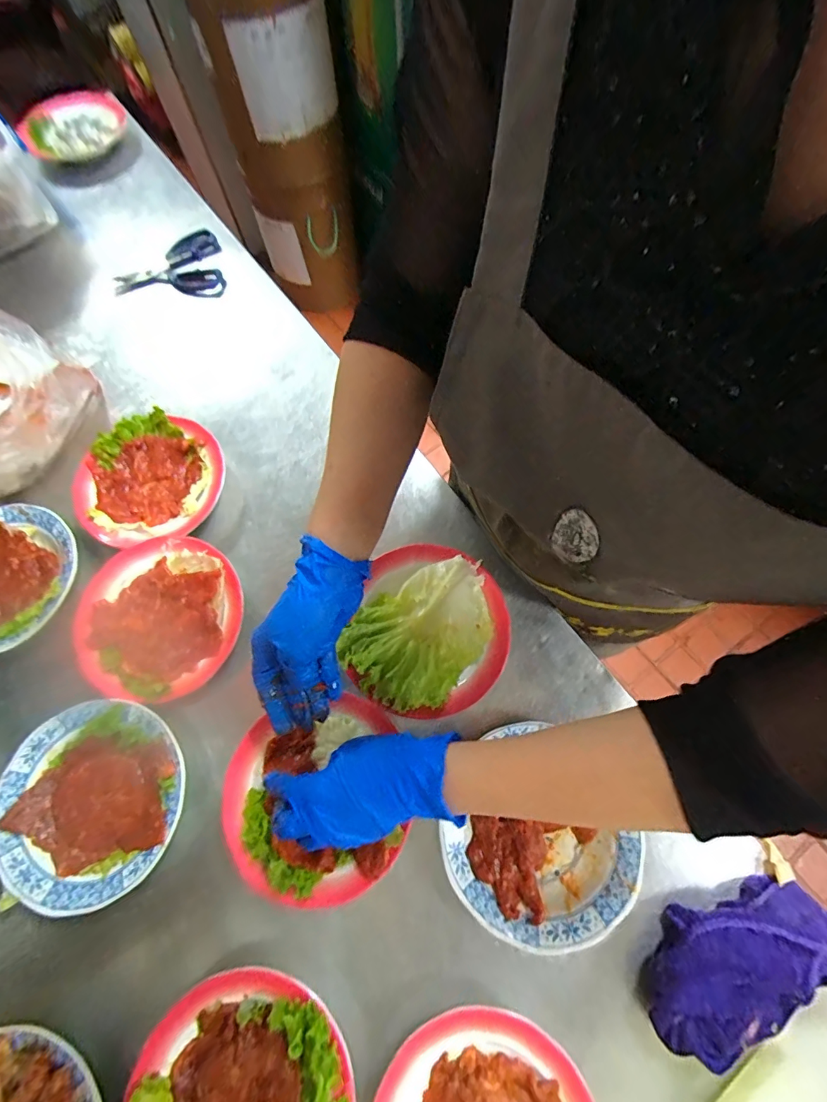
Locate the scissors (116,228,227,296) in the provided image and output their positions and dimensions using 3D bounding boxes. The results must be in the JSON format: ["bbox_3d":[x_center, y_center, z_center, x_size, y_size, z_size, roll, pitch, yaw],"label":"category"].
[{"bbox_3d":[-0.342,-0.409,0.671,0.112,0.017,0.156,37,74,10],"label":"scissors"}]

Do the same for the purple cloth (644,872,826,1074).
[{"bbox_3d":[0.271,0.324,0.357,0.186,0.041,0.090,-17,69,-7],"label":"purple cloth"}]

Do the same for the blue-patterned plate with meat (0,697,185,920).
[{"bbox_3d":[-0.294,0.228,0.418,0.161,0.019,0.166,1,68,-1],"label":"blue-patterned plate with meat"}]

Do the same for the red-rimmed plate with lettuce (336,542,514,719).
[{"bbox_3d":[0.017,0.078,0.456,0.151,0.034,0.165,1,68,-1],"label":"red-rimmed plate with lettuce"}]

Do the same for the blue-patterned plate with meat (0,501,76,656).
[{"bbox_3d":[-0.449,0.029,0.490,0.153,0.023,0.166,1,68,-1],"label":"blue-patterned plate with meat"}]

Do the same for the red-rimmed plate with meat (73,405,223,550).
[{"bbox_3d":[-0.306,-0.084,0.525,0.155,0.030,0.157,1,68,-1],"label":"red-rimmed plate with meat"}]

